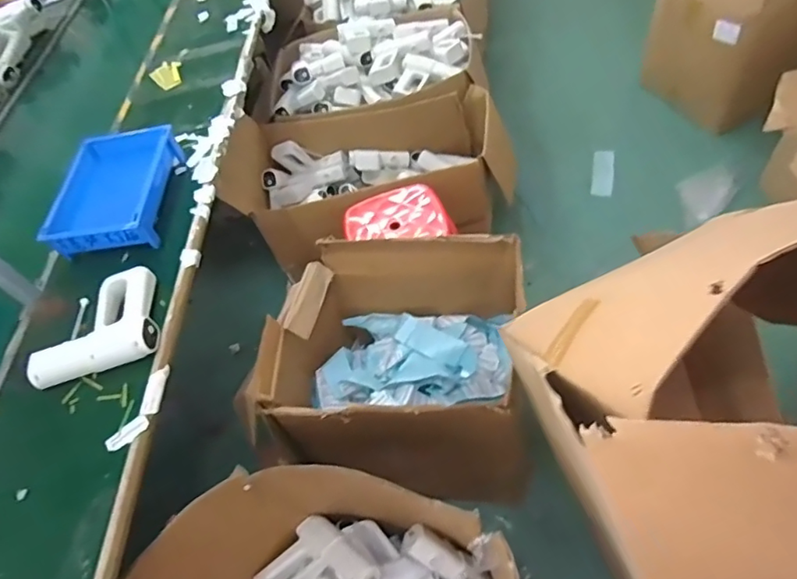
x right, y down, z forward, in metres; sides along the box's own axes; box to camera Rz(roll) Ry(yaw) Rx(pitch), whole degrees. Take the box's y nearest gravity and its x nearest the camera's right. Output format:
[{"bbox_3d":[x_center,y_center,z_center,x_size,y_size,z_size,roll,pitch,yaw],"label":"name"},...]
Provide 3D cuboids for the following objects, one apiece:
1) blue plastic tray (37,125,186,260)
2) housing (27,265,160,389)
[{"bbox_3d":[-0.597,-0.212,1.149,0.216,0.077,0.316,-3,51,3],"label":"blue plastic tray"},{"bbox_3d":[-0.536,0.065,0.976,0.221,0.065,0.197,-8,51,-1],"label":"housing"}]

